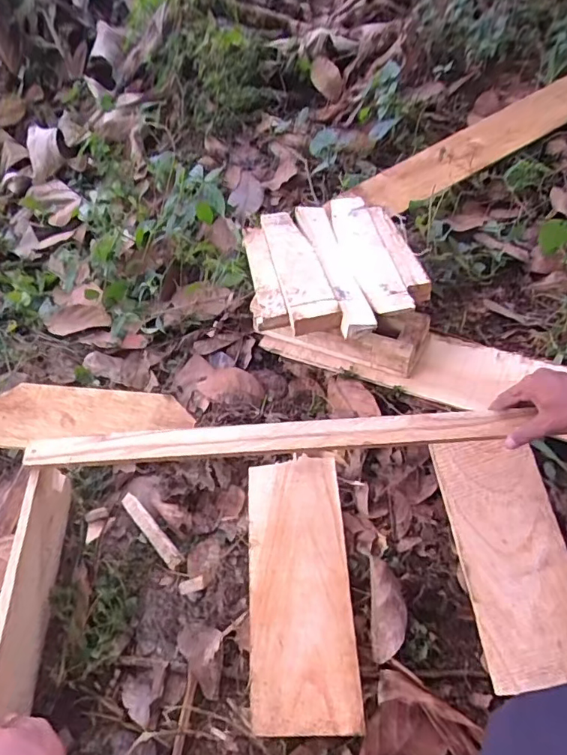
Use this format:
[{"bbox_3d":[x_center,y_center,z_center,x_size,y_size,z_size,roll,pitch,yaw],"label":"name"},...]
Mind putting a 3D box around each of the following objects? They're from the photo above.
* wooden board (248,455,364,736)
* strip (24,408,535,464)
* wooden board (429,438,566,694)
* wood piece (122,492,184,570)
[{"bbox_3d":[0.018,0.244,0.629,0.117,0.016,0.311,-7,53,4],"label":"wooden board"},{"bbox_3d":[-0.008,0.068,0.610,0.566,0.016,0.039,-3,55,-1],"label":"strip"},{"bbox_3d":[0.268,0.203,0.609,0.120,0.011,0.269,-9,62,3],"label":"wooden board"},{"bbox_3d":[-0.174,0.200,0.678,0.019,0.009,0.121,-39,57,-19],"label":"wood piece"}]

